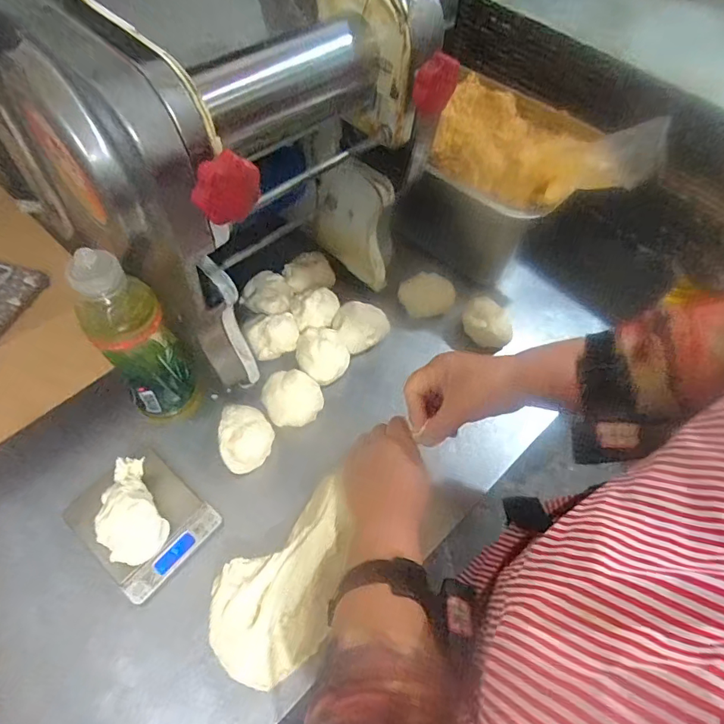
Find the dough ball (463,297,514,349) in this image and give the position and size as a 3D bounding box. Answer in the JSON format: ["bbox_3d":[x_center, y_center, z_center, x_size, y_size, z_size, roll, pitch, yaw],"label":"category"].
[{"bbox_3d":[0.161,-0.051,0.609,0.053,0.035,0.066,-12,59,-10],"label":"dough ball"}]

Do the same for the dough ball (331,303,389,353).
[{"bbox_3d":[-0.001,-0.045,0.602,0.072,0.043,0.060,-28,63,-19],"label":"dough ball"}]

